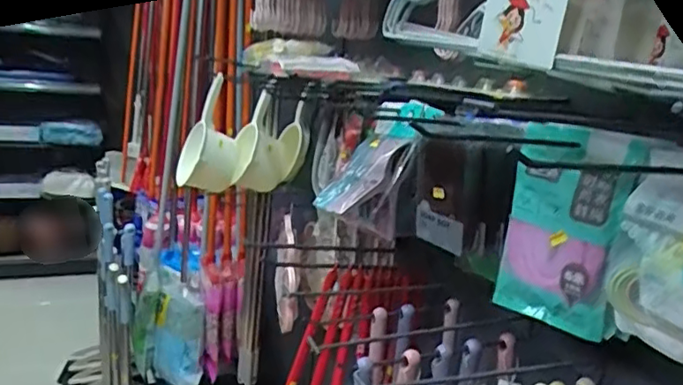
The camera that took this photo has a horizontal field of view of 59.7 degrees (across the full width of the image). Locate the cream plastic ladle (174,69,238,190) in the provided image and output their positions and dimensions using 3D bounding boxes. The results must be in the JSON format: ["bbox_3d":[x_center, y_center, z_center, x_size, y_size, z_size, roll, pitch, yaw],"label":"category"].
[{"bbox_3d":[-0.314,-0.130,1.403,0.136,0.261,0.138,2,13,-13],"label":"cream plastic ladle"}]

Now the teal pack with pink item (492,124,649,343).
[{"bbox_3d":[0.244,0.042,0.663,0.028,0.219,0.132,-5,16,-39],"label":"teal pack with pink item"}]

